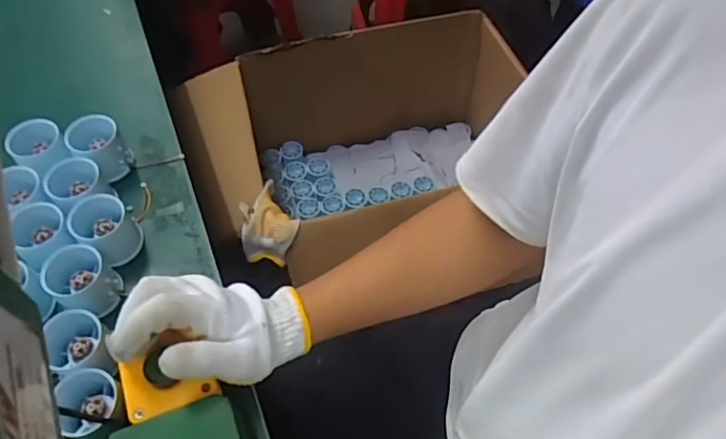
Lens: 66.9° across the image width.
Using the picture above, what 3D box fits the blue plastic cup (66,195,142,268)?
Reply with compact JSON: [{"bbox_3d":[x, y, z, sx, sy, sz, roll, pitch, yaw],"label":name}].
[{"bbox_3d":[-0.248,0.012,0.536,0.051,0.052,0.055,0,58,0],"label":"blue plastic cup"}]

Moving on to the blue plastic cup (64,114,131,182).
[{"bbox_3d":[-0.278,-0.072,0.586,0.052,0.052,0.059,-28,62,-17],"label":"blue plastic cup"}]

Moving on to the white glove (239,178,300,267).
[{"bbox_3d":[-0.167,-0.003,0.931,0.098,0.074,0.151,-18,60,-11],"label":"white glove"}]

